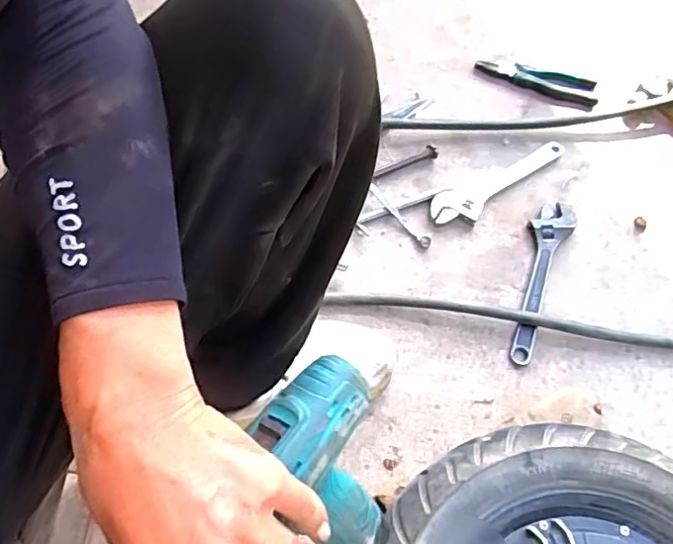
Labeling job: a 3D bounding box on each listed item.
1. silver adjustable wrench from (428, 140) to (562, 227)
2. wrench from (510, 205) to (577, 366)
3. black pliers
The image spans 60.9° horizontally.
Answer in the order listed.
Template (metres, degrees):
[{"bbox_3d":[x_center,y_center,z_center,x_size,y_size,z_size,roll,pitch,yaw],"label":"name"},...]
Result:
[{"bbox_3d":[0.240,-0.127,0.822,0.244,0.011,0.053,-26,68,-14],"label":"silver adjustable wrench"},{"bbox_3d":[0.263,0.009,0.759,0.054,0.015,0.234,24,65,9],"label":"wrench"},{"bbox_3d":[0.323,-0.310,0.924,0.192,0.015,0.054,15,64,5],"label":"black pliers"}]

